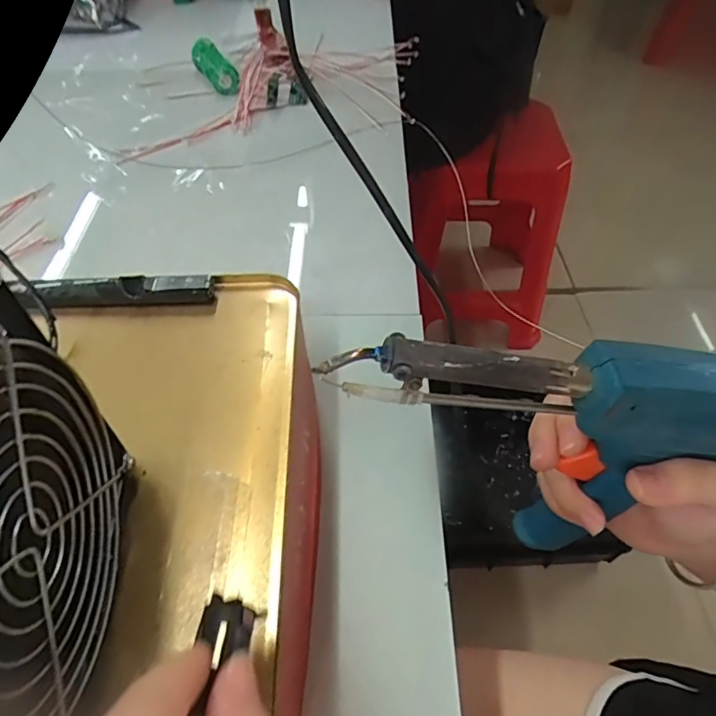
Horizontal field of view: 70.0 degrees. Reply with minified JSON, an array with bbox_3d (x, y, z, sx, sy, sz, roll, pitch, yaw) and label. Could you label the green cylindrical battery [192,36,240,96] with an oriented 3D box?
[{"bbox_3d":[-0.165,-0.332,0.584,0.030,0.028,0.085,-28,57,-14],"label":"green cylindrical battery"}]

